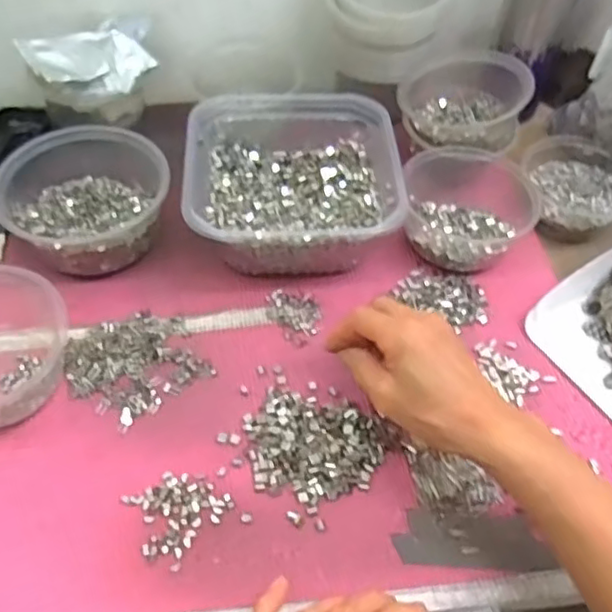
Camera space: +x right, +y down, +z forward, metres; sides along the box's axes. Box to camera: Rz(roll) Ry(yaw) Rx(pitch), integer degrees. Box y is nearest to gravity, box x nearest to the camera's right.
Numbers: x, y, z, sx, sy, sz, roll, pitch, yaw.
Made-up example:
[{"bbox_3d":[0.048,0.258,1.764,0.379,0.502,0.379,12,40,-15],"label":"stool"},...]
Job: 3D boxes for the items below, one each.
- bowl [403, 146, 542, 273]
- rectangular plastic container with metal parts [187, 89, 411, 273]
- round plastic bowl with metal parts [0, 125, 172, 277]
[{"bbox_3d":[0.145,-0.091,0.558,0.109,0.047,0.133,6,53,1],"label":"bowl"},{"bbox_3d":[-0.013,-0.105,0.546,0.169,0.077,0.171,-2,53,-5],"label":"rectangular plastic container with metal parts"},{"bbox_3d":[-0.183,-0.090,0.529,0.120,0.064,0.127,2,51,-2],"label":"round plastic bowl with metal parts"}]

